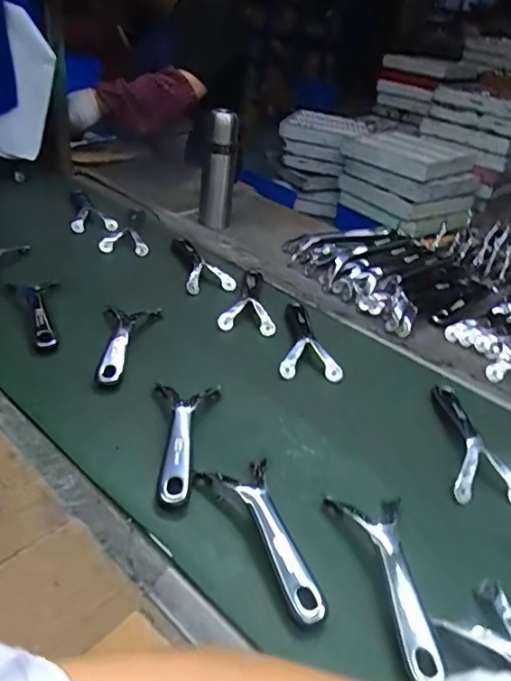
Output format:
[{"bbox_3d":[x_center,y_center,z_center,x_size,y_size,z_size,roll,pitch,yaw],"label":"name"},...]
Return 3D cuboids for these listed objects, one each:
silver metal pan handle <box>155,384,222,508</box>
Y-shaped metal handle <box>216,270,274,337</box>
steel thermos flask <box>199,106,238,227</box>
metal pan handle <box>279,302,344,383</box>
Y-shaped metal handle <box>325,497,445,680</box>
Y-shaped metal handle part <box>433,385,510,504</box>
[{"bbox_3d":[-0.086,0.108,0.619,0.076,0.034,0.186,5,34,-3],"label":"silver metal pan handle"},{"bbox_3d":[-0.004,-0.076,0.909,0.086,0.023,0.201,8,34,2],"label":"Y-shaped metal handle"},{"bbox_3d":[-0.075,-0.342,1.102,0.070,0.225,0.083,3,35,-6],"label":"steel thermos flask"},{"bbox_3d":[0.077,-0.009,0.827,0.088,0.028,0.192,4,34,-4],"label":"metal pan handle"},{"bbox_3d":[0.128,0.221,0.503,0.071,0.034,0.184,0,35,-10],"label":"Y-shaped metal handle"},{"bbox_3d":[0.274,0.126,0.675,0.087,0.019,0.183,7,34,0],"label":"Y-shaped metal handle part"}]

